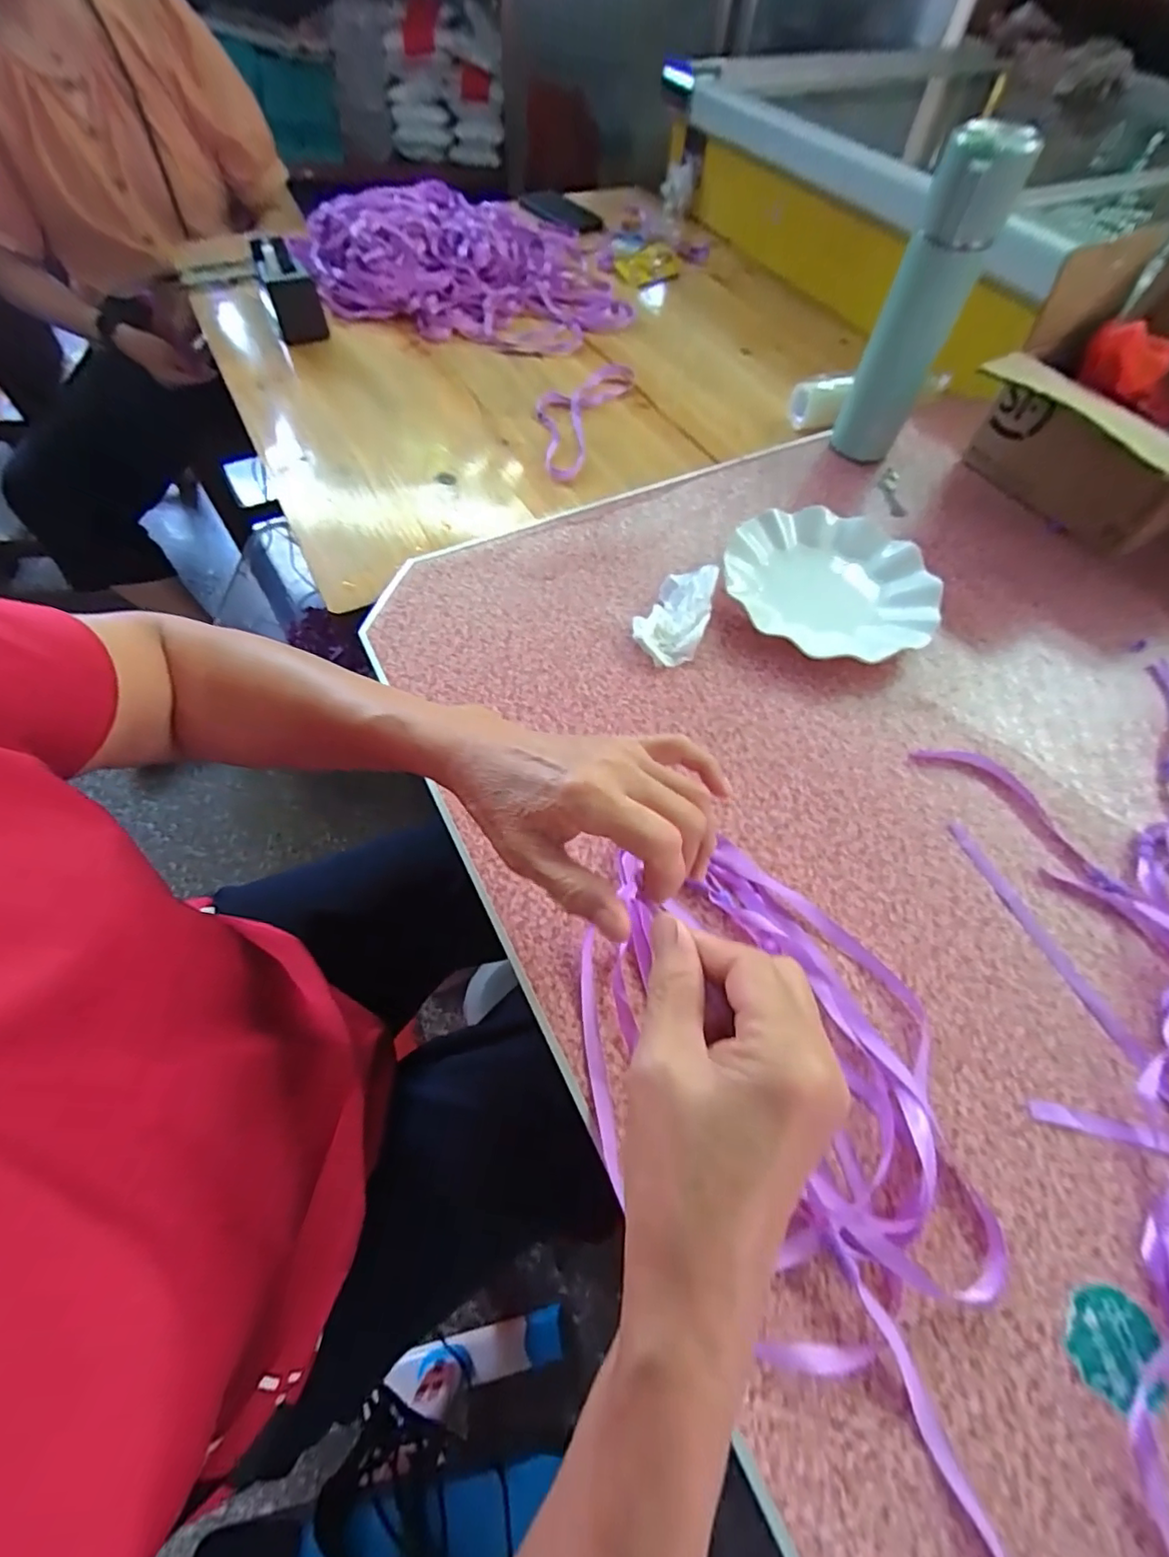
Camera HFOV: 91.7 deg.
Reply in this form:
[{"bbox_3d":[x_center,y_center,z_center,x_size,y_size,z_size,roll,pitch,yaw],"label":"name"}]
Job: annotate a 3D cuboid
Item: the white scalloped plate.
[{"bbox_3d":[0.220,-0.175,0.515,0.181,0.026,0.178,11,61,4],"label":"white scalloped plate"}]

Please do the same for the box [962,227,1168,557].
[{"bbox_3d":[0.536,-0.331,0.529,0.196,0.192,0.274,-33,67,-18],"label":"box"}]

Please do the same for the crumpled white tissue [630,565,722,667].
[{"bbox_3d":[0.079,-0.143,0.488,0.057,0.030,0.095,23,62,11],"label":"crumpled white tissue"}]

